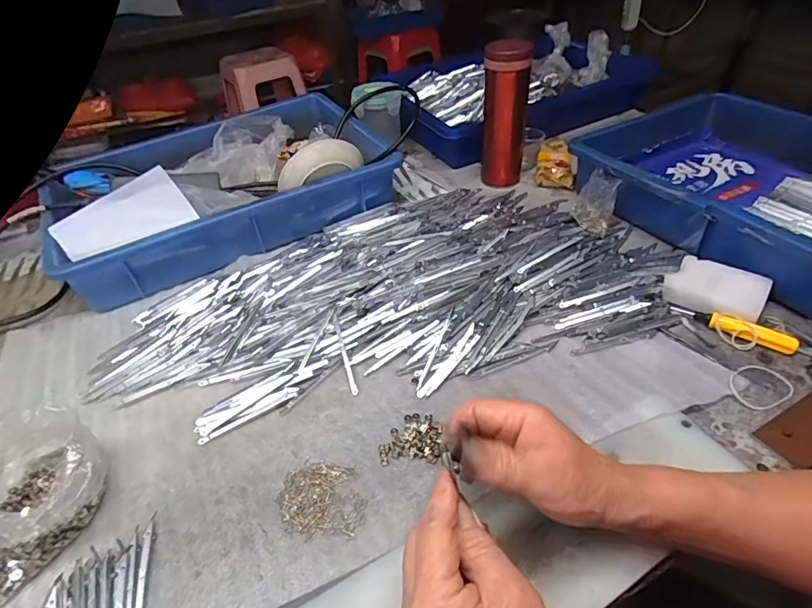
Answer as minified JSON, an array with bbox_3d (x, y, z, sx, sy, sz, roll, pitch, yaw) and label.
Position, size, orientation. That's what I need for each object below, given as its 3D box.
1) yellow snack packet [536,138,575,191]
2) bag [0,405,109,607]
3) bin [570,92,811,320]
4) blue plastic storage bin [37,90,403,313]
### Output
[{"bbox_3d":[0.228,-0.213,0.717,0.054,0.034,0.115,6,43,11],"label":"yellow snack packet"},{"bbox_3d":[-0.282,0.134,0.346,0.097,0.071,0.103,30,52,32],"label":"bag"},{"bbox_3d":[0.438,-0.127,0.545,0.290,0.090,0.427,-21,45,-18],"label":"bin"},{"bbox_3d":[-0.243,-0.169,0.641,0.423,0.105,0.255,-27,47,-23],"label":"blue plastic storage bin"}]

